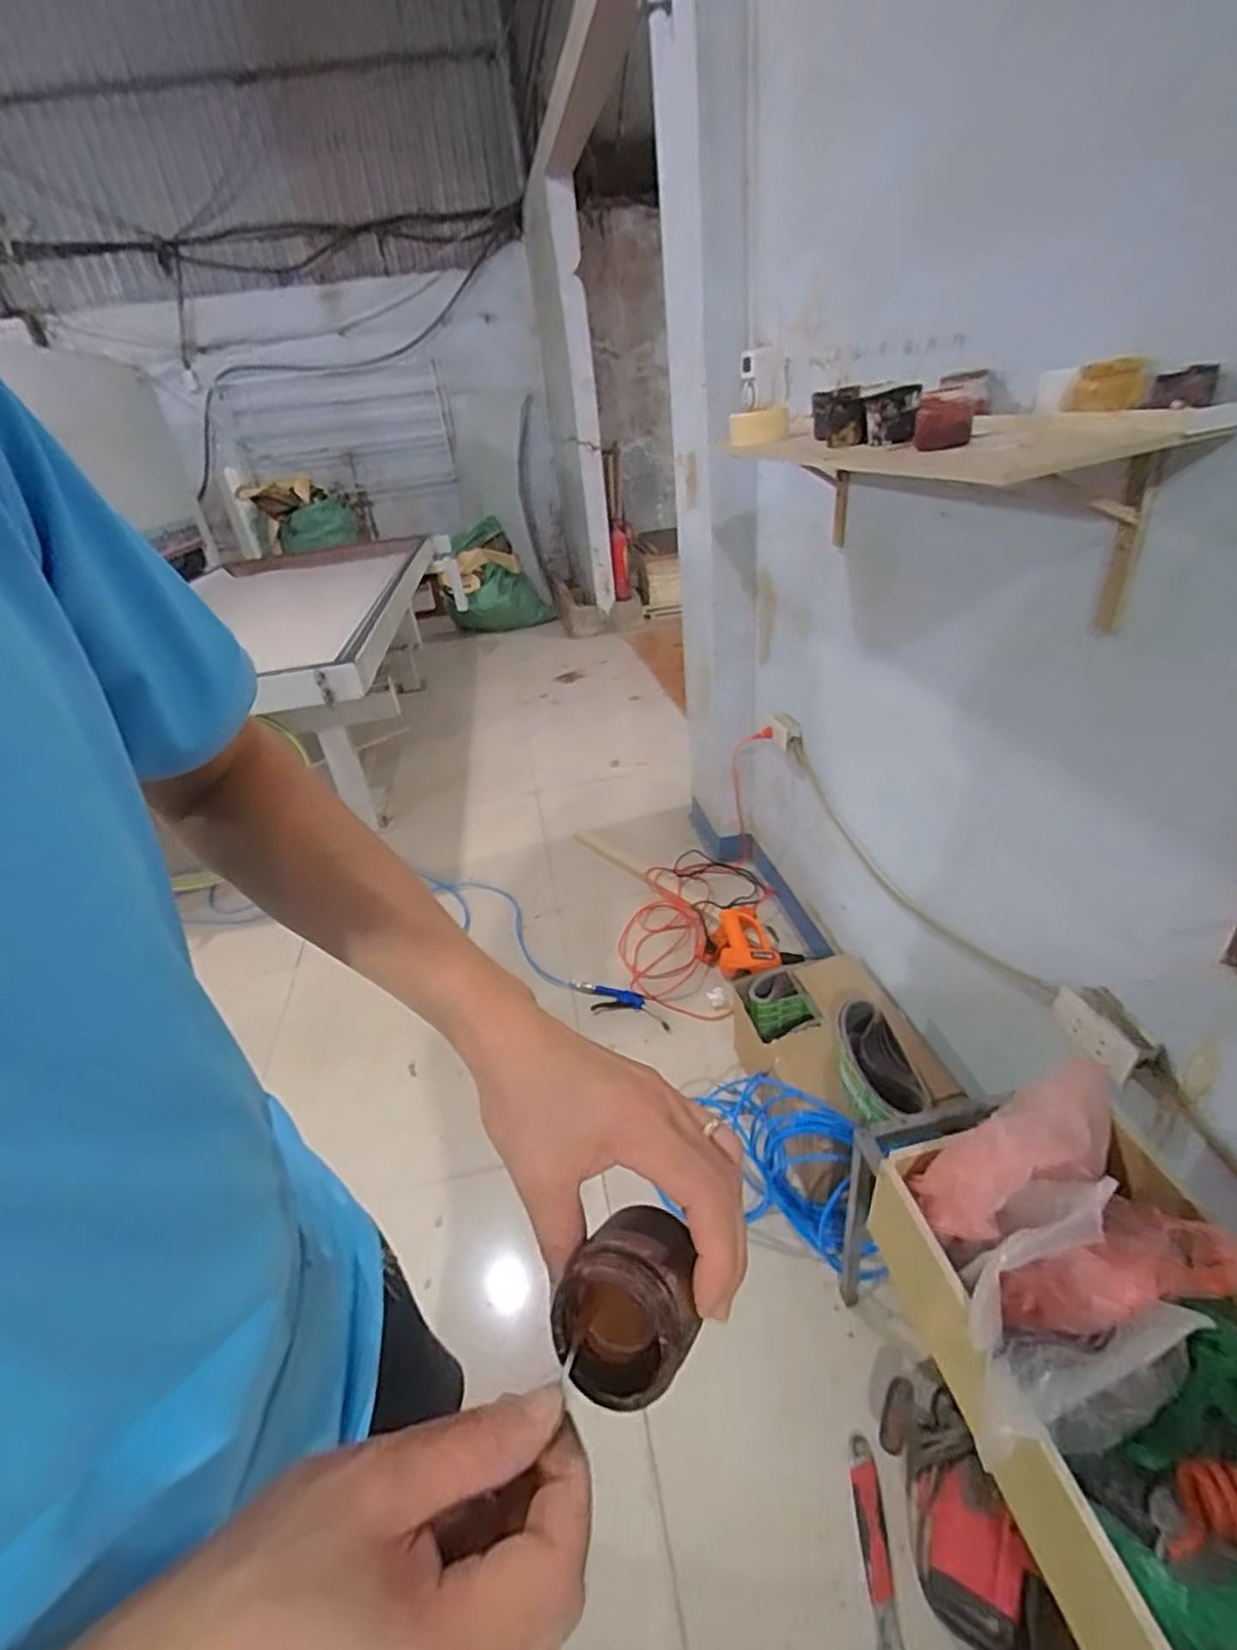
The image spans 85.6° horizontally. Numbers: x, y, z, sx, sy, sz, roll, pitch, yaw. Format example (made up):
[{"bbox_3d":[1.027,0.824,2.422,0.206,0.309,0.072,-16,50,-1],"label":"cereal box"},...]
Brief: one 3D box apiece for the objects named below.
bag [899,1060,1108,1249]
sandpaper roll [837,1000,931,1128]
[{"bbox_3d":[0.384,0.324,0.654,0.214,0.089,0.084,-44,33,9],"label":"bag"},{"bbox_3d":[0.474,0.439,1.235,0.124,0.091,0.227,-8,32,-1],"label":"sandpaper roll"}]

